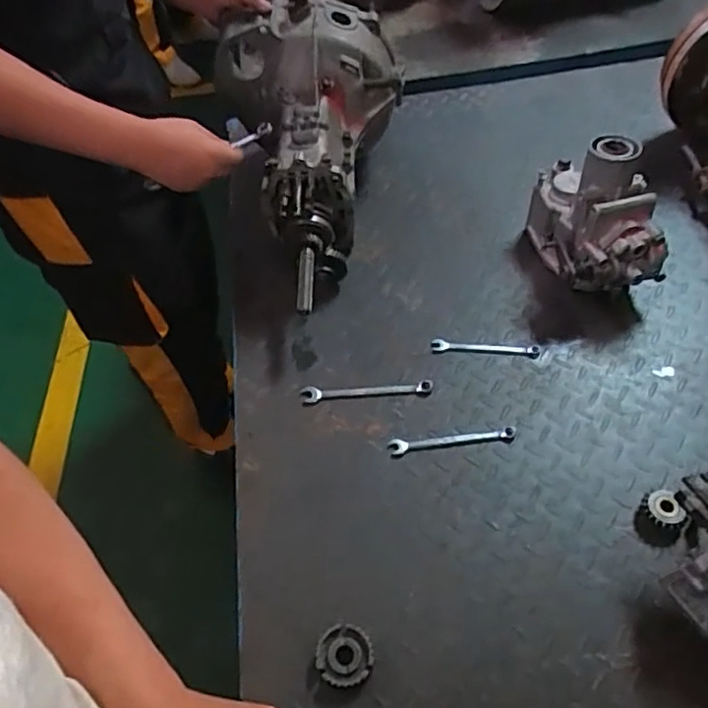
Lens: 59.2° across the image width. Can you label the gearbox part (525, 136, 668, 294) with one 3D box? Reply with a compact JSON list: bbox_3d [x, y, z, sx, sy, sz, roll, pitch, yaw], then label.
[{"bbox_3d":[0.347,-0.200,0.893,0.136,0.191,0.209,-9,52,0],"label":"gearbox part"}]

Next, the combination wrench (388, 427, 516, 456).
[{"bbox_3d":[0.123,0.107,0.774,0.155,0.004,0.018,-7,53,-2],"label":"combination wrench"}]

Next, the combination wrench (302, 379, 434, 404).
[{"bbox_3d":[0.018,0.050,0.831,0.170,0.006,0.024,-3,53,2],"label":"combination wrench"}]

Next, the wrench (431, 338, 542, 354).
[{"bbox_3d":[0.183,-0.008,0.868,0.146,0.006,0.016,4,54,6],"label":"wrench"}]

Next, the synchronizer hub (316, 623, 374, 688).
[{"bbox_3d":[-0.009,0.302,0.625,0.055,0.017,0.057,-2,53,2],"label":"synchronizer hub"}]

